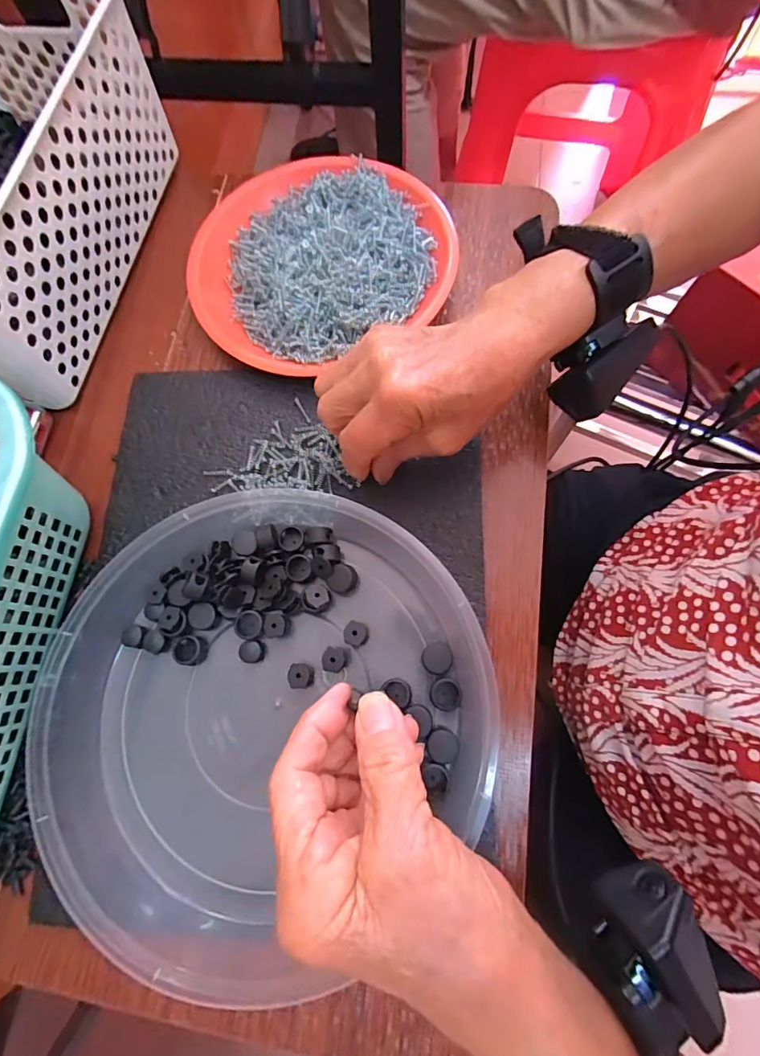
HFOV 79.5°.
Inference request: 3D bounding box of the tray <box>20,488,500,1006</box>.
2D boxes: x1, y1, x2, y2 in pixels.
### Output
[{"bbox_3d":[-0.065,0.092,0.250,0.234,0.044,0.220,0,76,2],"label":"tray"}]

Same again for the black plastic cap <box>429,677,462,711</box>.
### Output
[{"bbox_3d":[0.037,0.093,0.257,0.017,0.007,0.017,-1,74,3],"label":"black plastic cap"}]

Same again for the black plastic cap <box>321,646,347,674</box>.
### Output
[{"bbox_3d":[-0.026,0.077,0.267,0.013,0.015,0.014,9,75,6],"label":"black plastic cap"}]

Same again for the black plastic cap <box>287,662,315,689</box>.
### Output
[{"bbox_3d":[-0.046,0.085,0.264,0.013,0.013,0.013,-1,74,3],"label":"black plastic cap"}]

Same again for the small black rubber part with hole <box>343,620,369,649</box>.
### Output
[{"bbox_3d":[-0.014,0.063,0.270,0.014,0.014,0.014,25,77,9],"label":"small black rubber part with hole"}]

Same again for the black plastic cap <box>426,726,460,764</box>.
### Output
[{"bbox_3d":[0.034,0.116,0.245,0.017,0.007,0.016,0,76,2],"label":"black plastic cap"}]

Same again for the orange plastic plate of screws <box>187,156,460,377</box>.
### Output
[{"bbox_3d":[-0.046,-0.203,0.335,0.191,0.030,0.172,-30,75,-5],"label":"orange plastic plate of screws"}]

